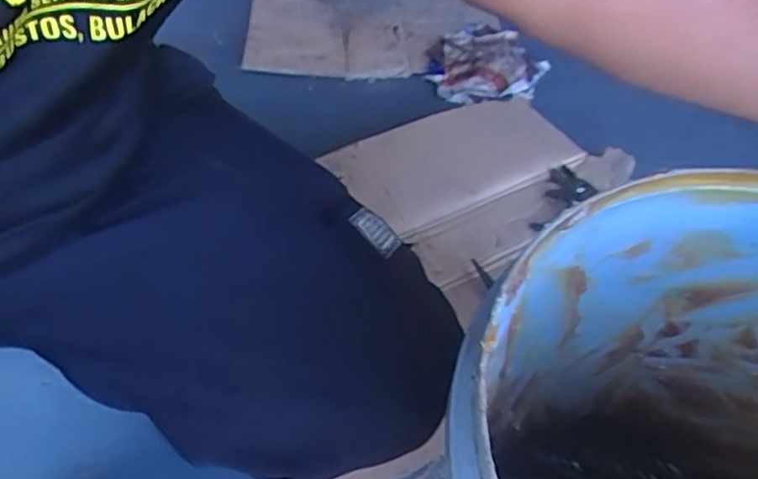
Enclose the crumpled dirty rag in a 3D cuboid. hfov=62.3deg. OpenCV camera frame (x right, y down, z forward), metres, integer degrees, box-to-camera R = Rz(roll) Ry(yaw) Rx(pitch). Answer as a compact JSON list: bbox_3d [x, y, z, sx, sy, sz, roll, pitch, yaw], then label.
[{"bbox_3d":[0.169,-0.279,0.996,0.168,0.030,0.166,23,55,18],"label":"crumpled dirty rag"}]

